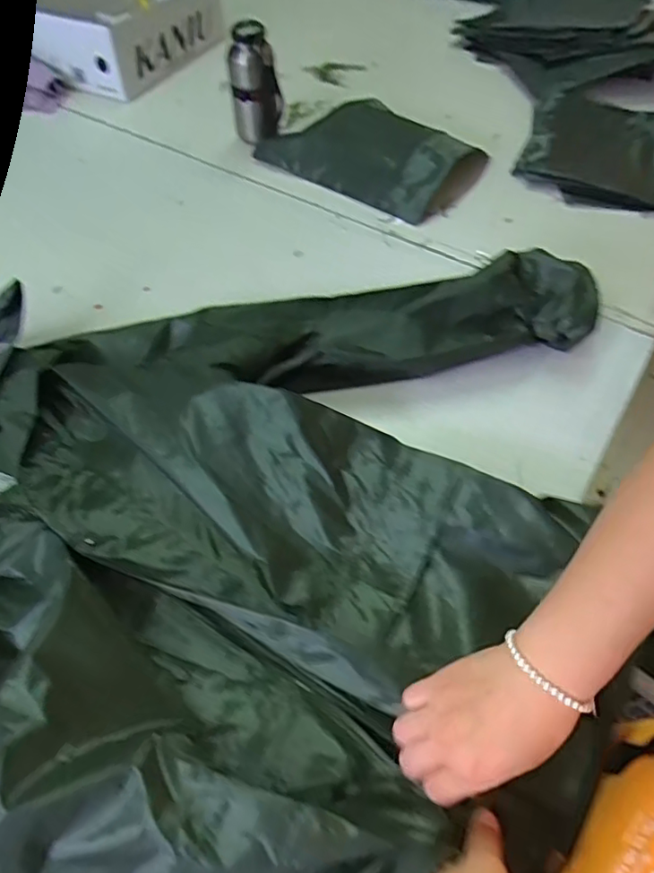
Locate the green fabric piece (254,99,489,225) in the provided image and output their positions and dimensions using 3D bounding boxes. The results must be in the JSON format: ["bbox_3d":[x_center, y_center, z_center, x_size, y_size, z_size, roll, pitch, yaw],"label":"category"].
[{"bbox_3d":[0.071,-0.465,0.900,0.339,0.062,0.208,32,60,20],"label":"green fabric piece"}]

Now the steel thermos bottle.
[{"bbox_3d":[-0.116,-0.562,0.908,0.077,0.163,0.059,-5,54,-4],"label":"steel thermos bottle"}]

